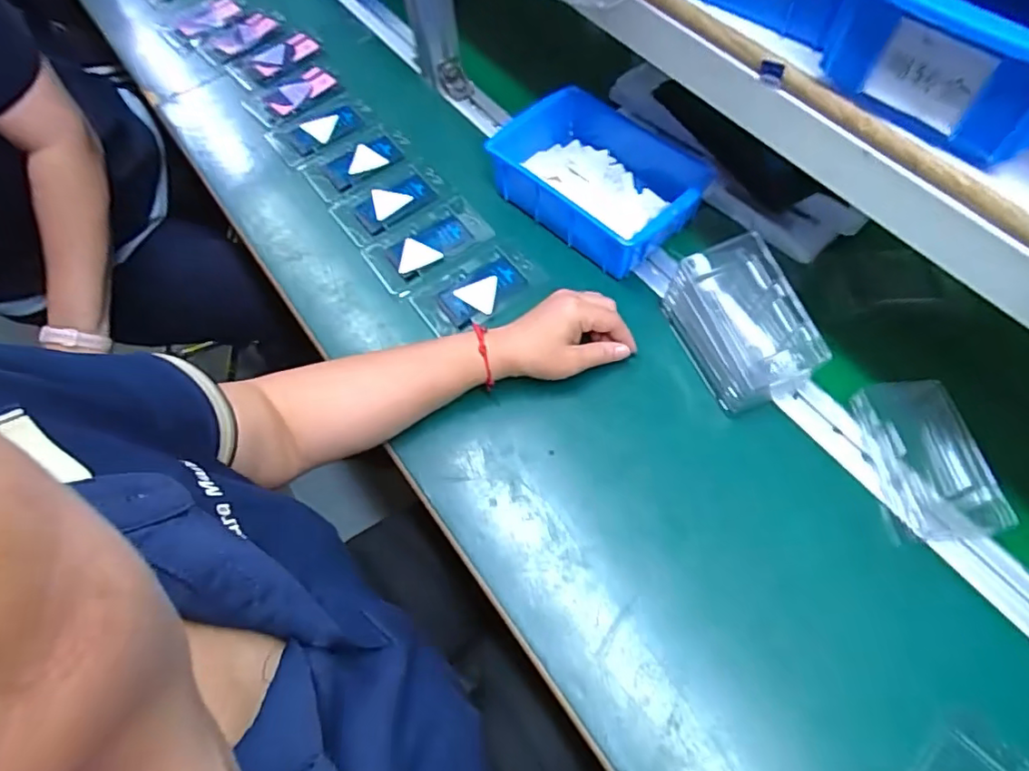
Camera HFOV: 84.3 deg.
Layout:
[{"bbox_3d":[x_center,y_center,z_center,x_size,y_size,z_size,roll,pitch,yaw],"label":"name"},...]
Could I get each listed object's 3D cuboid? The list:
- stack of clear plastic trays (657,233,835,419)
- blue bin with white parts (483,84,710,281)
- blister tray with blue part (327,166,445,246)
[{"bbox_3d":[0.200,-0.053,0.505,0.081,0.072,0.135,-21,64,-8],"label":"stack of clear plastic trays"},{"bbox_3d":[0.093,-0.218,0.599,0.149,0.066,0.203,-40,68,-16],"label":"blue bin with white parts"},{"bbox_3d":[-0.139,-0.204,0.644,0.122,0.021,0.075,-27,65,-11],"label":"blister tray with blue part"}]

